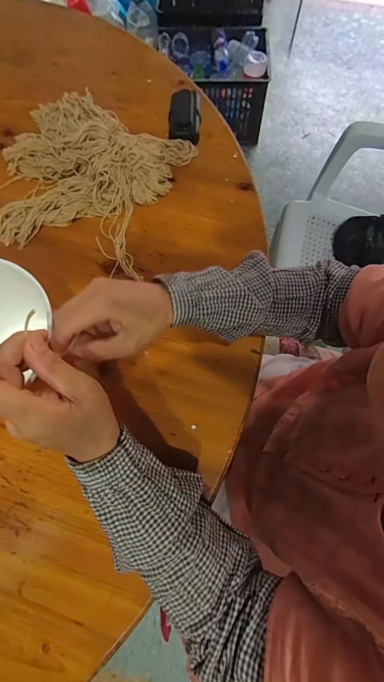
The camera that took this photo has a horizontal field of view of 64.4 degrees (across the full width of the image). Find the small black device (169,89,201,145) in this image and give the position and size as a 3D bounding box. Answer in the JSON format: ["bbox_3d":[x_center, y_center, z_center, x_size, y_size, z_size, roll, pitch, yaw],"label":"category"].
[{"bbox_3d":[-0.012,-0.384,0.523,0.052,0.026,0.107,2,72,1],"label":"small black device"}]

